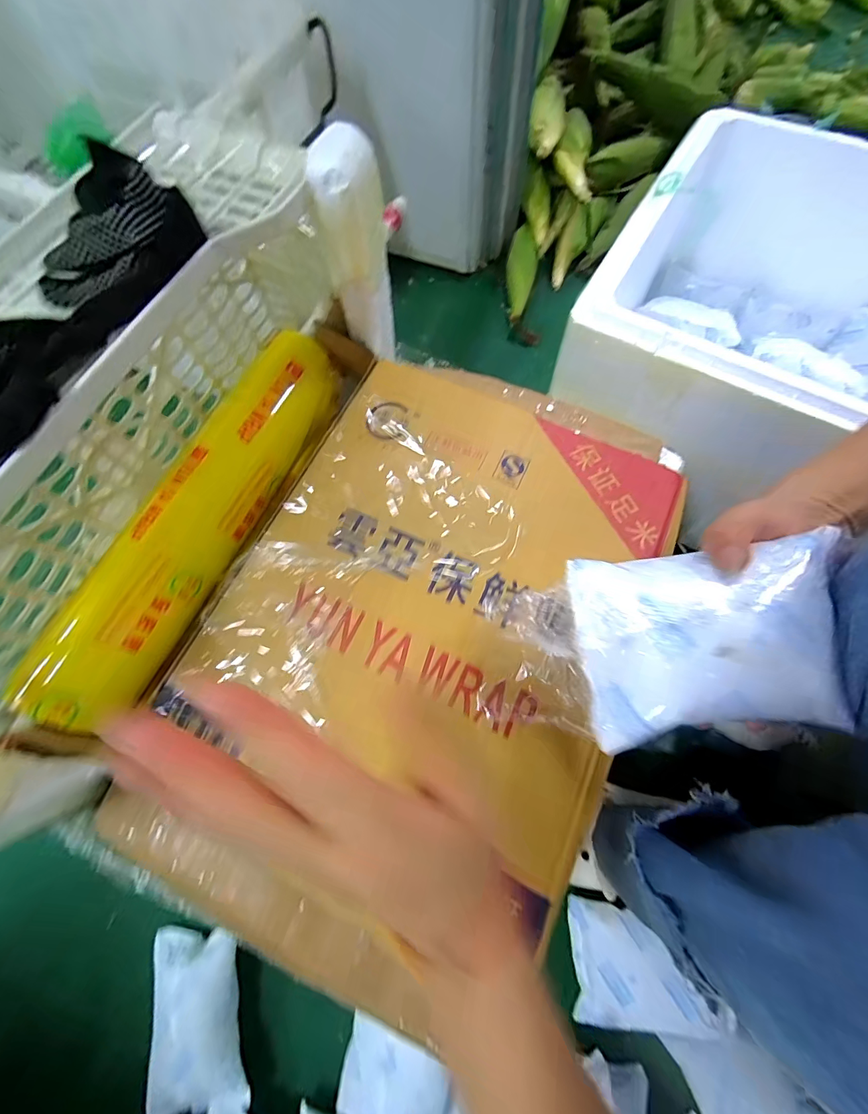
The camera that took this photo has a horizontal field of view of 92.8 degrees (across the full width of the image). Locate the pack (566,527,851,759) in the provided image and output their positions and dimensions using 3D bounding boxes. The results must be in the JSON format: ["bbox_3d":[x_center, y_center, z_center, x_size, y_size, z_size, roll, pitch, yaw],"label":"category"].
[{"bbox_3d":[0.164,0.048,0.249,0.141,0.052,0.108,-8,69,-1],"label":"pack"}]

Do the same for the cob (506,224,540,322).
[{"bbox_3d":[0.174,-0.570,0.835,0.062,0.042,0.229,10,70,6],"label":"cob"}]

